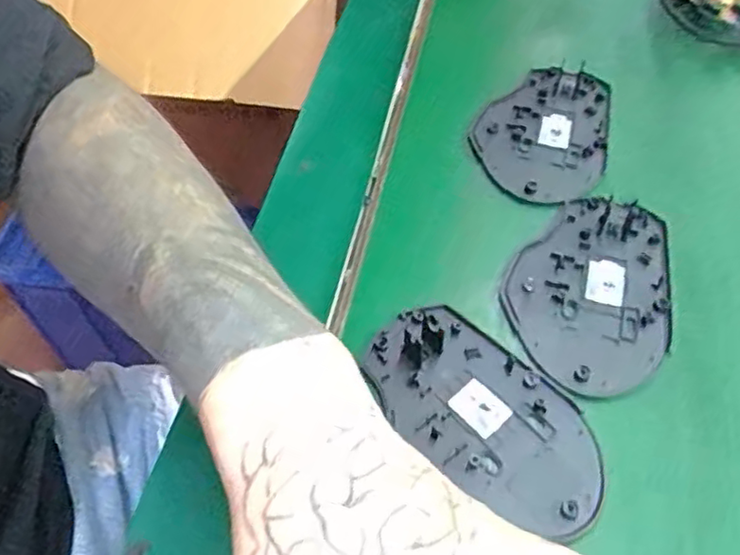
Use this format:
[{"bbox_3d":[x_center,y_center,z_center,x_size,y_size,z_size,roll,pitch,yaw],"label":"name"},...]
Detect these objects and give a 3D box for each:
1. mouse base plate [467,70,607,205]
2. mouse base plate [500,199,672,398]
[{"bbox_3d":[0.099,-0.086,0.373,0.071,0.008,0.111,14,53,12],"label":"mouse base plate"},{"bbox_3d":[0.103,0.004,0.305,0.071,0.006,0.108,15,53,13],"label":"mouse base plate"}]

